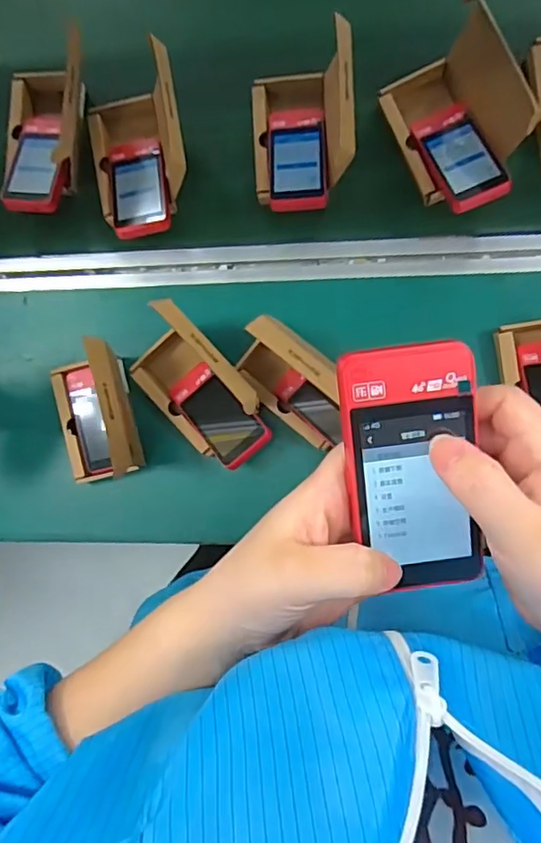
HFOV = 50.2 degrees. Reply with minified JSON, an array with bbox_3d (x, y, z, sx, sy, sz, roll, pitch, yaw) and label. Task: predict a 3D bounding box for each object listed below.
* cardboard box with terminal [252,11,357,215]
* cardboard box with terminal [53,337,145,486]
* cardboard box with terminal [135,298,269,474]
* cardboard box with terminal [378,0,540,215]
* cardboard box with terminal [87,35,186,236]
[{"bbox_3d":[0.033,-0.326,0.631,0.103,0.107,0.169,-2,85,1],"label":"cardboard box with terminal"},{"bbox_3d":[-0.196,-0.005,0.631,0.091,0.136,0.137,-13,85,0],"label":"cardboard box with terminal"},{"bbox_3d":[-0.080,-0.032,0.623,0.092,0.136,0.166,-43,86,-3],"label":"cardboard box with terminal"},{"bbox_3d":[0.203,-0.326,0.619,0.109,0.106,0.187,-21,85,-1],"label":"cardboard box with terminal"},{"bbox_3d":[-0.152,-0.309,0.656,0.112,0.119,0.183,-10,85,0],"label":"cardboard box with terminal"}]

